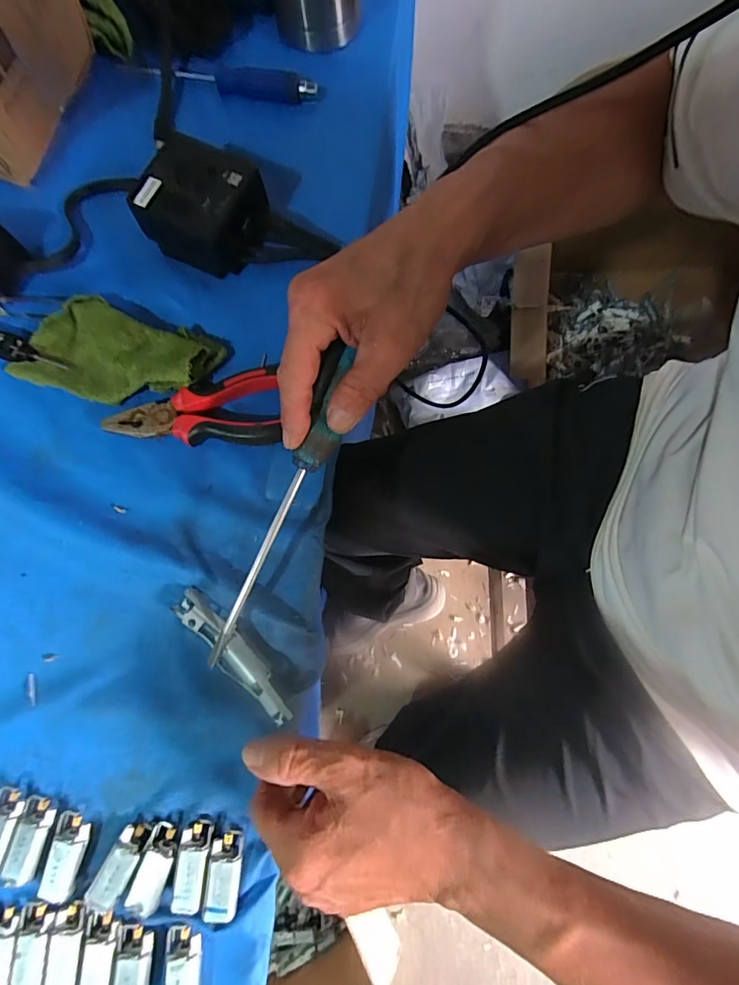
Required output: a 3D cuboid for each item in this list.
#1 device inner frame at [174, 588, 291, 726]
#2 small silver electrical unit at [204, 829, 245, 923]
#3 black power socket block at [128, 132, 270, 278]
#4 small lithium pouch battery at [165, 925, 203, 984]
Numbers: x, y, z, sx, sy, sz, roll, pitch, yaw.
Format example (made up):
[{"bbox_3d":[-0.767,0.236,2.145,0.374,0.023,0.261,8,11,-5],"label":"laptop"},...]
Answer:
[{"bbox_3d":[-0.092,0.110,0.305,0.023,0.014,0.108,-44,81,-7],"label":"device inner frame"},{"bbox_3d":[-0.090,0.239,0.284,0.019,0.012,0.045,2,78,2],"label":"small silver electrical unit"},{"bbox_3d":[-0.128,-0.225,0.364,0.091,0.048,0.076,23,80,6],"label":"black power socket block"},{"bbox_3d":[-0.113,0.293,0.277,0.021,0.013,0.048,-2,78,1],"label":"small lithium pouch battery"}]

